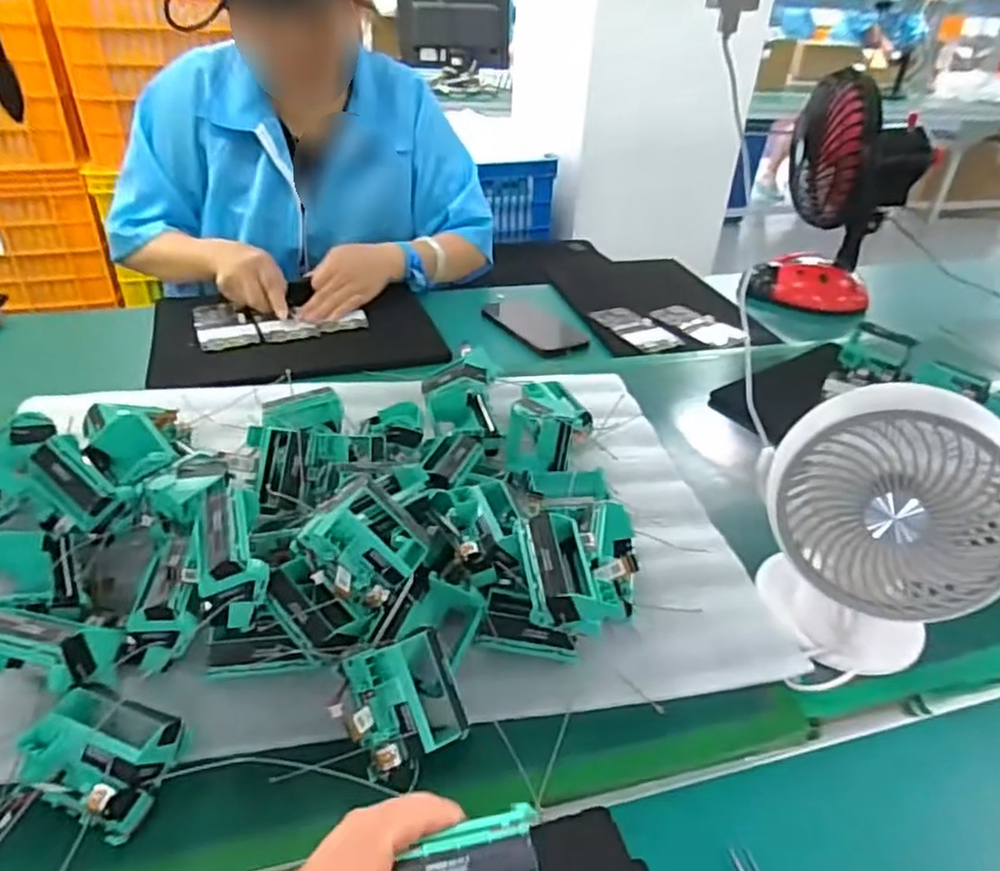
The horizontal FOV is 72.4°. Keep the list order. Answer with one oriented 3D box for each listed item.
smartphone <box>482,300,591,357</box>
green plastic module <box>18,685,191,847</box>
[{"bbox_3d":[0.046,-0.150,0.947,0.083,0.013,0.177,-19,40,-28],"label":"smartphone"},{"bbox_3d":[-0.217,0.176,0.377,0.070,0.045,0.065,10,35,11],"label":"green plastic module"}]

